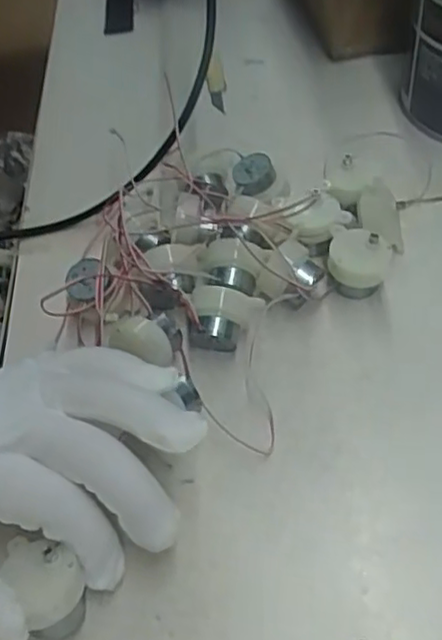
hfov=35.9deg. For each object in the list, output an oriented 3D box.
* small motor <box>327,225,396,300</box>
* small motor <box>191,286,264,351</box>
[{"bbox_3d":[0.074,-0.030,0.365,0.032,0.030,0.030,6,52,11],"label":"small motor"},{"bbox_3d":[0.001,0.002,0.345,0.036,0.035,0.022,4,52,9],"label":"small motor"}]

